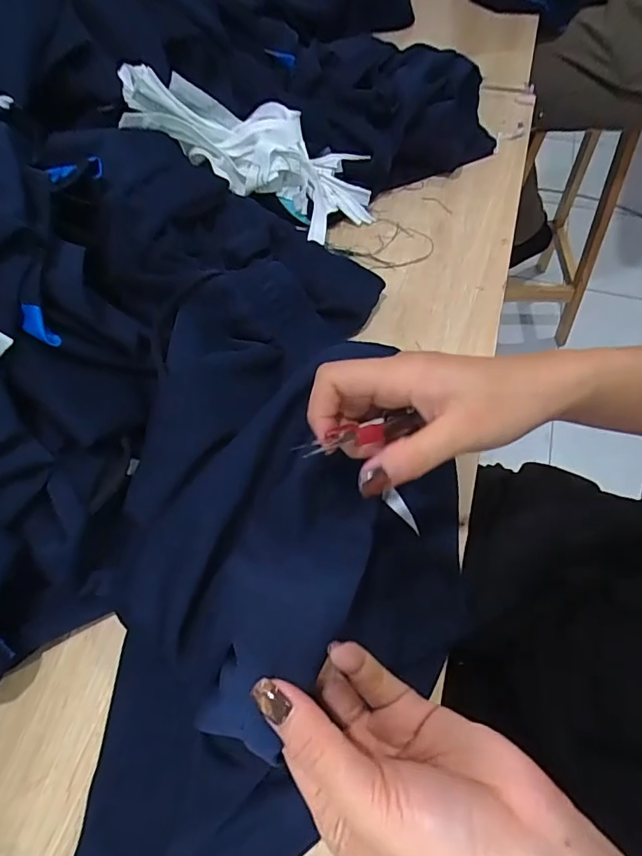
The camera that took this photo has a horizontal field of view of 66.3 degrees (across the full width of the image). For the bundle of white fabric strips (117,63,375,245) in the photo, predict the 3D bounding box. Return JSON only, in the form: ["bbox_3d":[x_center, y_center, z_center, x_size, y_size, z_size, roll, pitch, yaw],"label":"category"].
[{"bbox_3d":[-0.070,-0.298,0.526,0.278,0.057,0.131,23,61,-12],"label":"bundle of white fabric strips"}]

